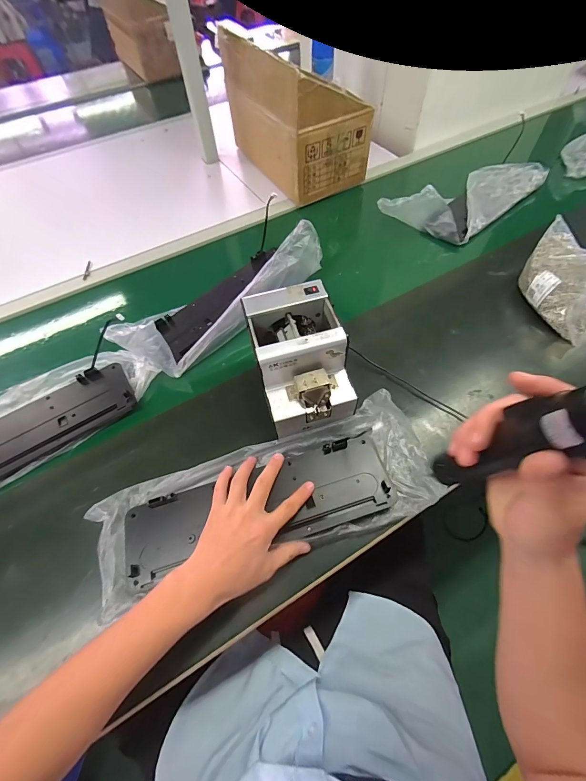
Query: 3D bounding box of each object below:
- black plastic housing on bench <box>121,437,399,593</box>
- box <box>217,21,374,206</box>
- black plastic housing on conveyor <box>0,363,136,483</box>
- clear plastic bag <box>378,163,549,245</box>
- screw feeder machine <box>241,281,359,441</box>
[{"bbox_3d":[-0.044,0.156,0.461,0.359,0.023,0.111,-14,59,-5],"label":"black plastic housing on bench"},{"bbox_3d":[0.004,-0.722,0.882,0.226,0.272,0.392,-24,62,-12],"label":"box"},{"bbox_3d":[-0.435,0.075,0.533,0.355,0.019,0.108,-31,63,-15],"label":"black plastic housing on conveyor"},{"bbox_3d":[0.413,-0.484,0.809,0.368,0.116,0.203,-33,64,-17],"label":"clear plastic bag"},{"bbox_3d":[0.011,-0.048,0.504,0.122,0.123,0.174,-14,60,-6],"label":"screw feeder machine"}]

